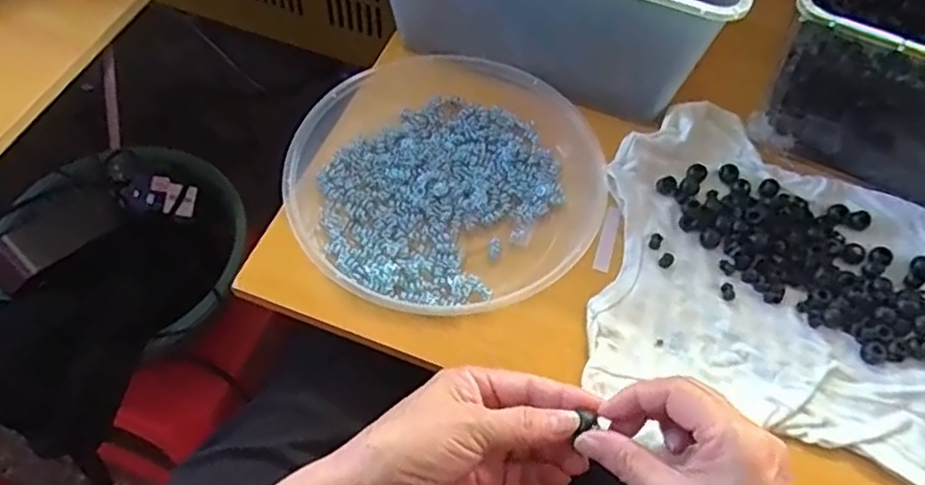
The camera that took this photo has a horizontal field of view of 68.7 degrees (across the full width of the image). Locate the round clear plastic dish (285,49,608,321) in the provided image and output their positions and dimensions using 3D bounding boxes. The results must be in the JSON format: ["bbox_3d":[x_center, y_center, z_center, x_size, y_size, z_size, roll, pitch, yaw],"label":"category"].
[{"bbox_3d":[-0.012,-0.056,0.518,0.224,0.032,0.229,2,57,-3],"label":"round clear plastic dish"}]

